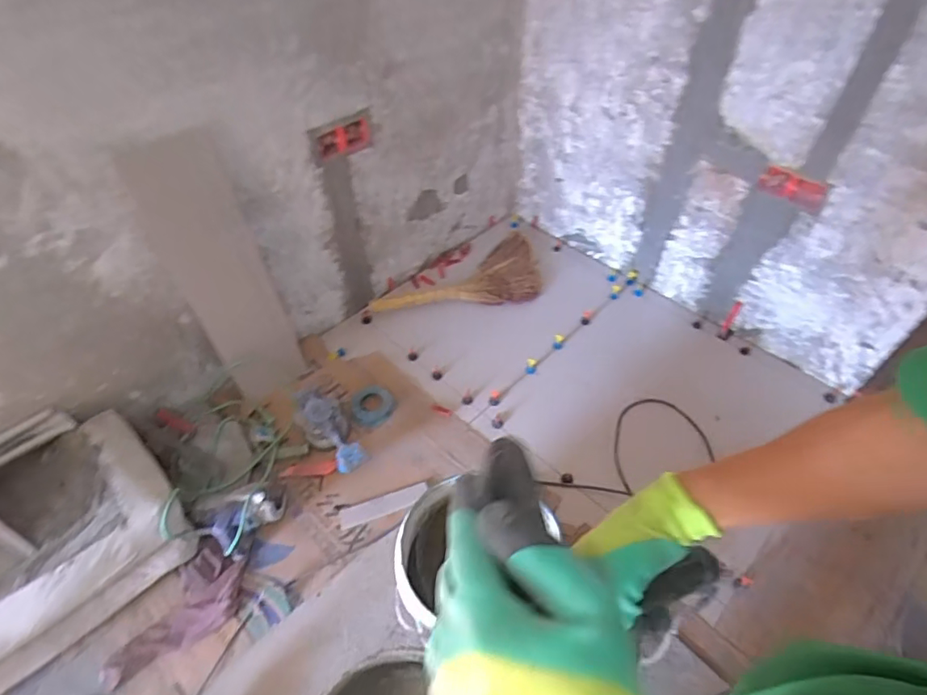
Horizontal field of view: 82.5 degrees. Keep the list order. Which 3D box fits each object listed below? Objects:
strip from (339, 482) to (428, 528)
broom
[{"bbox_3d":[-0.204,0.404,1.363,0.228,0.012,0.050,-16,50,-13],"label":"strip"},{"bbox_3d":[-0.035,-0.263,1.946,0.654,0.080,0.331,-13,49,-11],"label":"broom"}]

